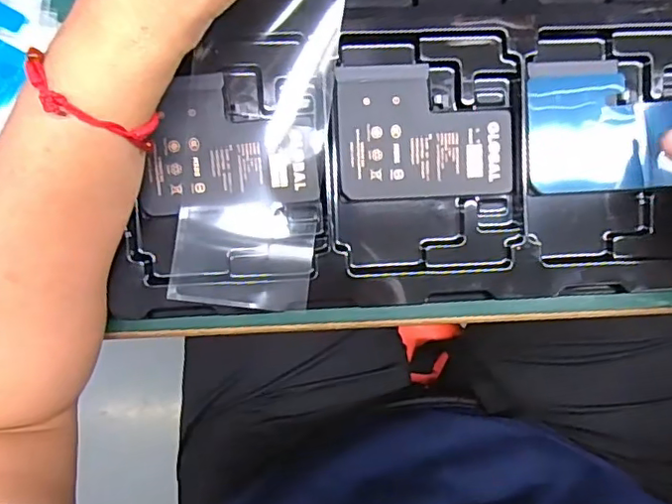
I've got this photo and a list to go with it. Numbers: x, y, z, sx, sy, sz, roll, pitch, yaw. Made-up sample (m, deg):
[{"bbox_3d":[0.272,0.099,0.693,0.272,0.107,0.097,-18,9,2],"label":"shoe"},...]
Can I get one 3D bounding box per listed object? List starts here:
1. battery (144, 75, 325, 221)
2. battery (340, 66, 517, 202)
[{"bbox_3d":[-0.052,-0.054,0.284,0.087,0.007,0.064,-6,93,-4],"label":"battery"},{"bbox_3d":[0.045,-0.061,0.292,0.088,0.005,0.065,-3,93,-4],"label":"battery"}]

